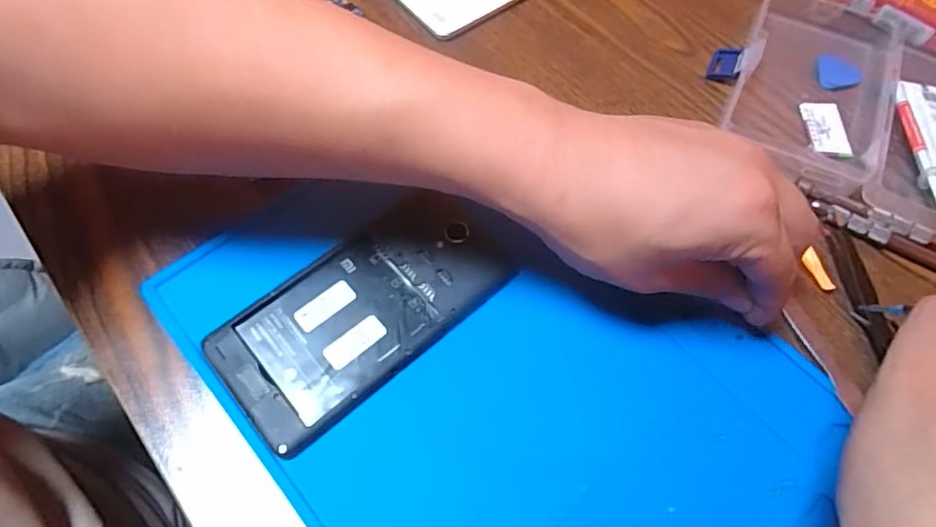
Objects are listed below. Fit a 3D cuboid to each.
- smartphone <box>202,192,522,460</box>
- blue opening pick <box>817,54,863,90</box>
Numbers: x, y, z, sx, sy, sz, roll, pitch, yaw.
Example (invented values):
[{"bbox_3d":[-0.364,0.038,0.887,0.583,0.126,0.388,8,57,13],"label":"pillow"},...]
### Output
[{"bbox_3d":[-0.048,0.018,0.292,0.156,0.011,0.071,-37,70,-18],"label":"smartphone"},{"bbox_3d":[0.243,-0.124,0.376,0.032,0.004,0.031,24,63,-4],"label":"blue opening pick"}]

